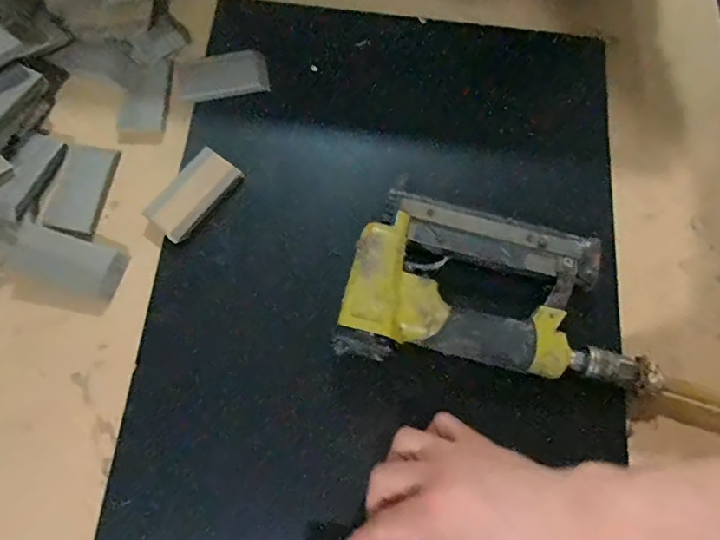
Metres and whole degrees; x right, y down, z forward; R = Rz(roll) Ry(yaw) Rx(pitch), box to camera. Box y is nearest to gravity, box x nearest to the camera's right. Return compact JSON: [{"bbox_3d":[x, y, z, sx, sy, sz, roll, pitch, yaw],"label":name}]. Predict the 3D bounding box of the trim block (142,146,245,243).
[{"bbox_3d":[-0.140,-0.064,0.408,0.044,0.013,0.079,38,75,9],"label":"trim block"}]

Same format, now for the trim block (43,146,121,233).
[{"bbox_3d":[-0.233,-0.069,0.408,0.041,0.008,0.077,9,73,0],"label":"trim block"}]

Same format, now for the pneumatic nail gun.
[{"bbox_3d":[0.104,0.017,0.377,0.227,0.040,0.133,10,73,1],"label":"pneumatic nail gun"}]

